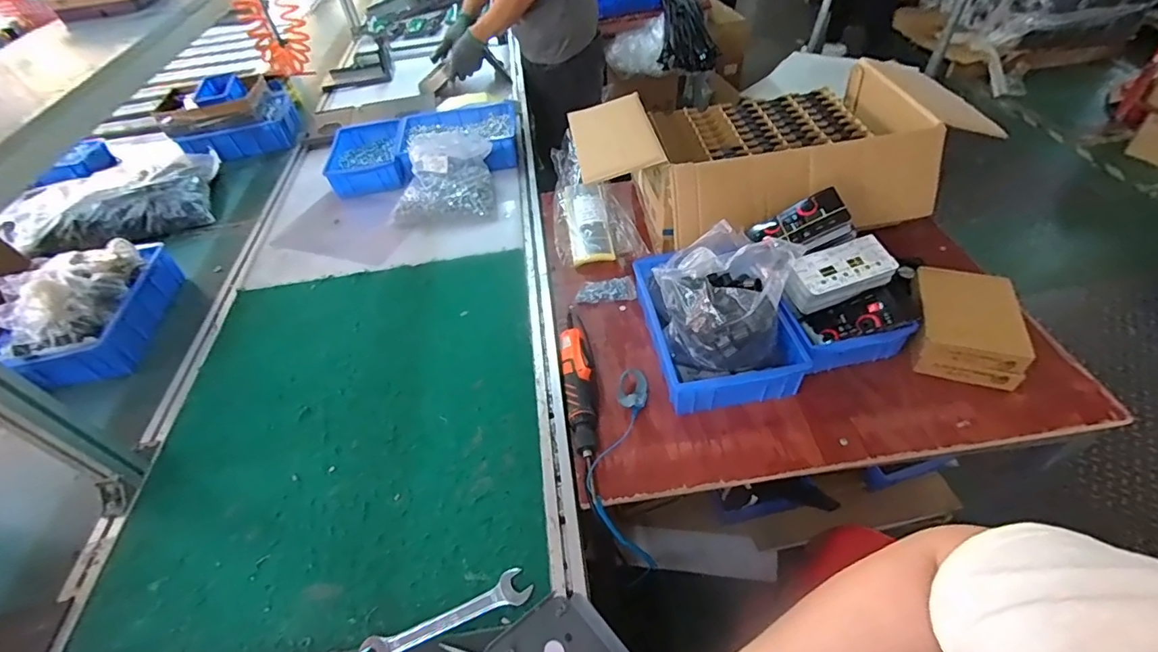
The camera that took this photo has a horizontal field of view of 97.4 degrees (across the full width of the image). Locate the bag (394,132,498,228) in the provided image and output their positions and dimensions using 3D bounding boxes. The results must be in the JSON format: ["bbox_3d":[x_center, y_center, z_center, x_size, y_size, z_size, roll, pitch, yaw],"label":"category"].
[{"bbox_3d":[-0.316,-0.340,1.155,0.233,0.128,0.184,-8,46,-1],"label":"bag"}]

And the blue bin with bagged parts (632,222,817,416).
[{"bbox_3d":[0.217,-0.046,0.804,0.205,0.192,0.282,-9,46,-3],"label":"blue bin with bagged parts"}]

